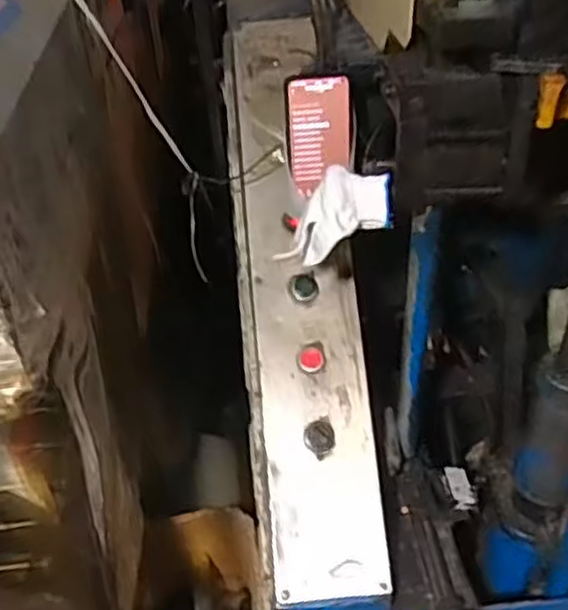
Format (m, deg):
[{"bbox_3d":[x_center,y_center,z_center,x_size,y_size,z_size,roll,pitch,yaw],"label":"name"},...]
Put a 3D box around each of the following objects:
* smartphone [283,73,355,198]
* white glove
[{"bbox_3d":[0.043,-0.196,0.856,0.075,0.132,0.013,-8,26,0],"label":"smartphone"},{"bbox_3d":[0.052,-0.084,0.727,0.099,0.078,0.052,9,36,17],"label":"white glove"}]

